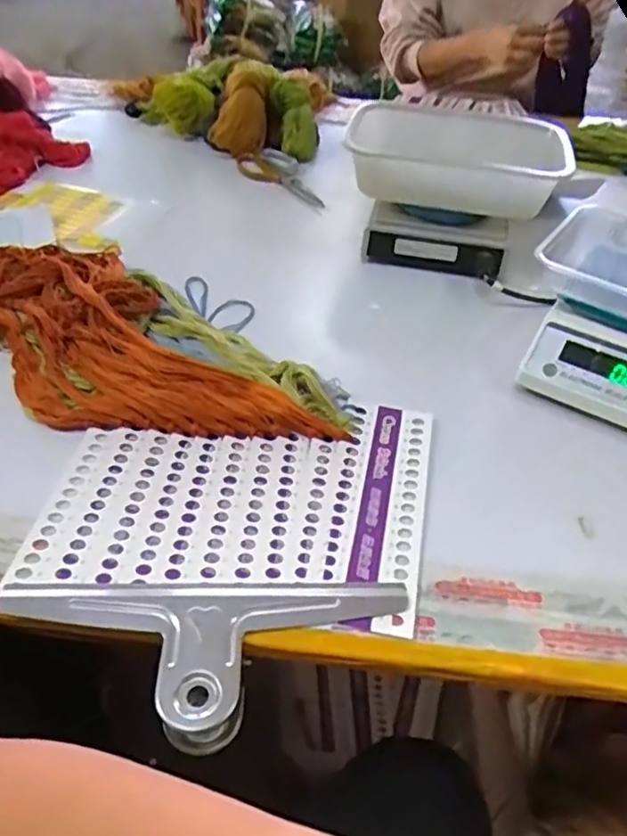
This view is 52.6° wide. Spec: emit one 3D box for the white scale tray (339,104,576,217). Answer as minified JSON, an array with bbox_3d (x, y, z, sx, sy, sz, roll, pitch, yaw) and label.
[{"bbox_3d":[0.191,-0.346,0.839,0.290,0.076,0.188,3,43,-1],"label":"white scale tray"}]

